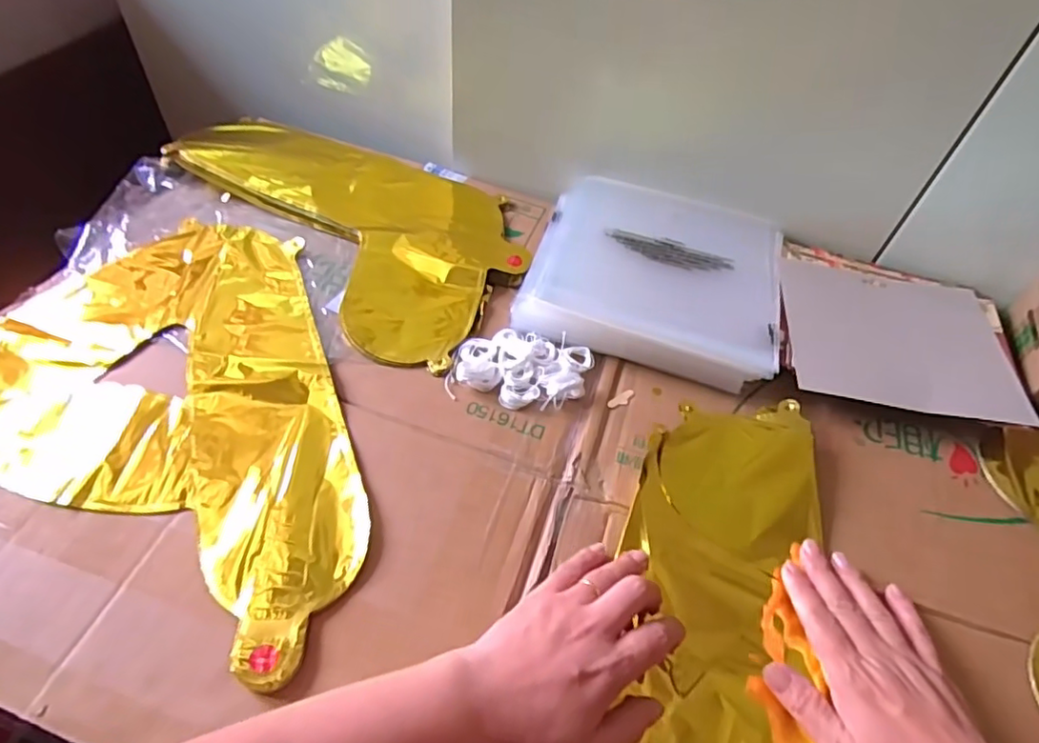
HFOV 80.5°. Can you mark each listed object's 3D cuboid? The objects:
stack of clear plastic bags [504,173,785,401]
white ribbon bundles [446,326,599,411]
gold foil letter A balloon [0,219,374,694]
[{"bbox_3d":[0.127,-0.091,0.571,0.220,0.034,0.208,15,52,6],"label":"stack of clear plastic bags"},{"bbox_3d":[0.001,-0.004,0.501,0.107,0.018,0.071,15,52,5],"label":"white ribbon bundles"},{"bbox_3d":[-0.273,0.004,0.467,0.383,0.009,0.340,13,52,4],"label":"gold foil letter A balloon"}]

